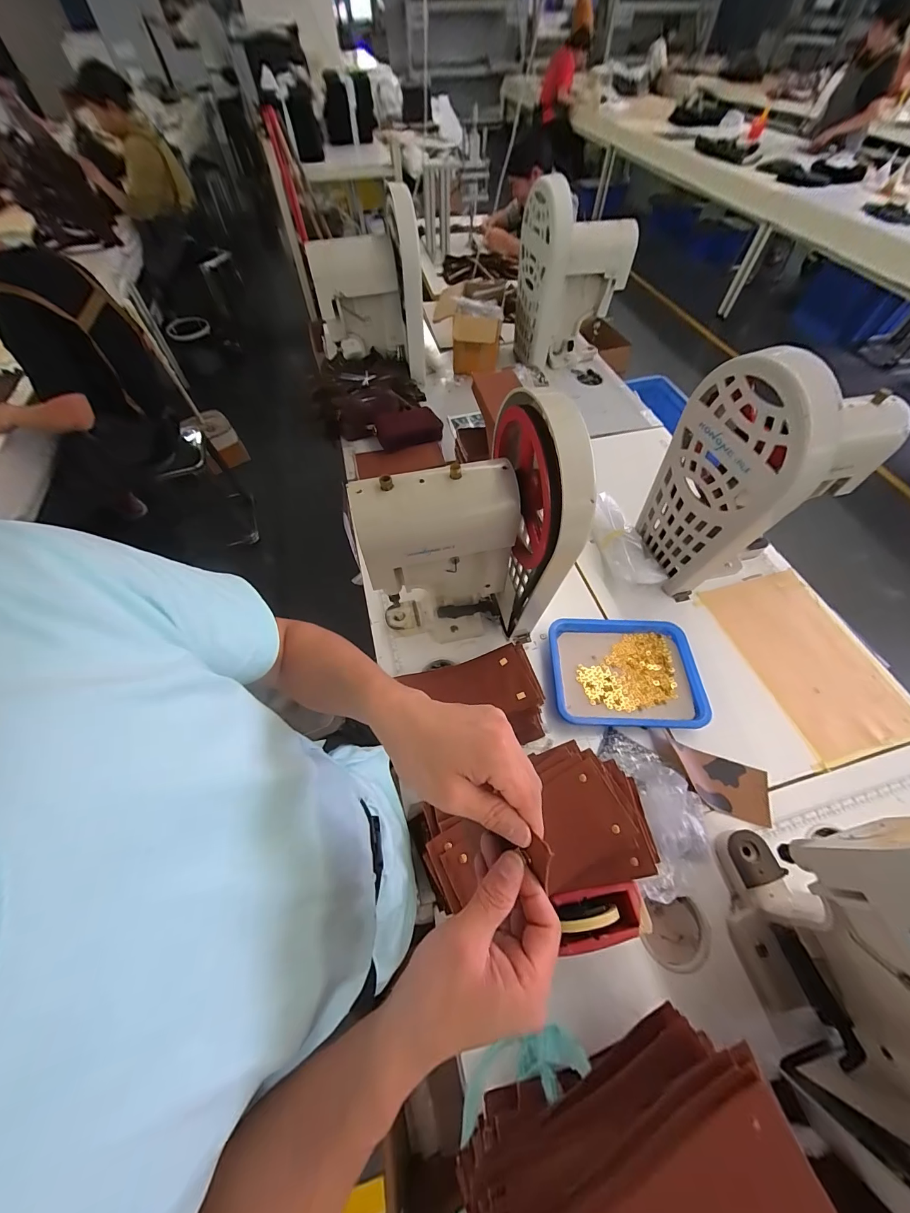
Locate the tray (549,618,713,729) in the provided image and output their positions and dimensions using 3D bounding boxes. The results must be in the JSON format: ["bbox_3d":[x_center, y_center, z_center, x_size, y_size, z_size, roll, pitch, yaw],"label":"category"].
[{"bbox_3d":[0.340,0.133,0.773,0.276,0.041,0.222,0,59,1],"label":"tray"}]

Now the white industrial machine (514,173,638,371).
[{"bbox_3d":[0.379,-1.093,1.299,0.301,0.459,0.219,-19,61,-11],"label":"white industrial machine"}]

